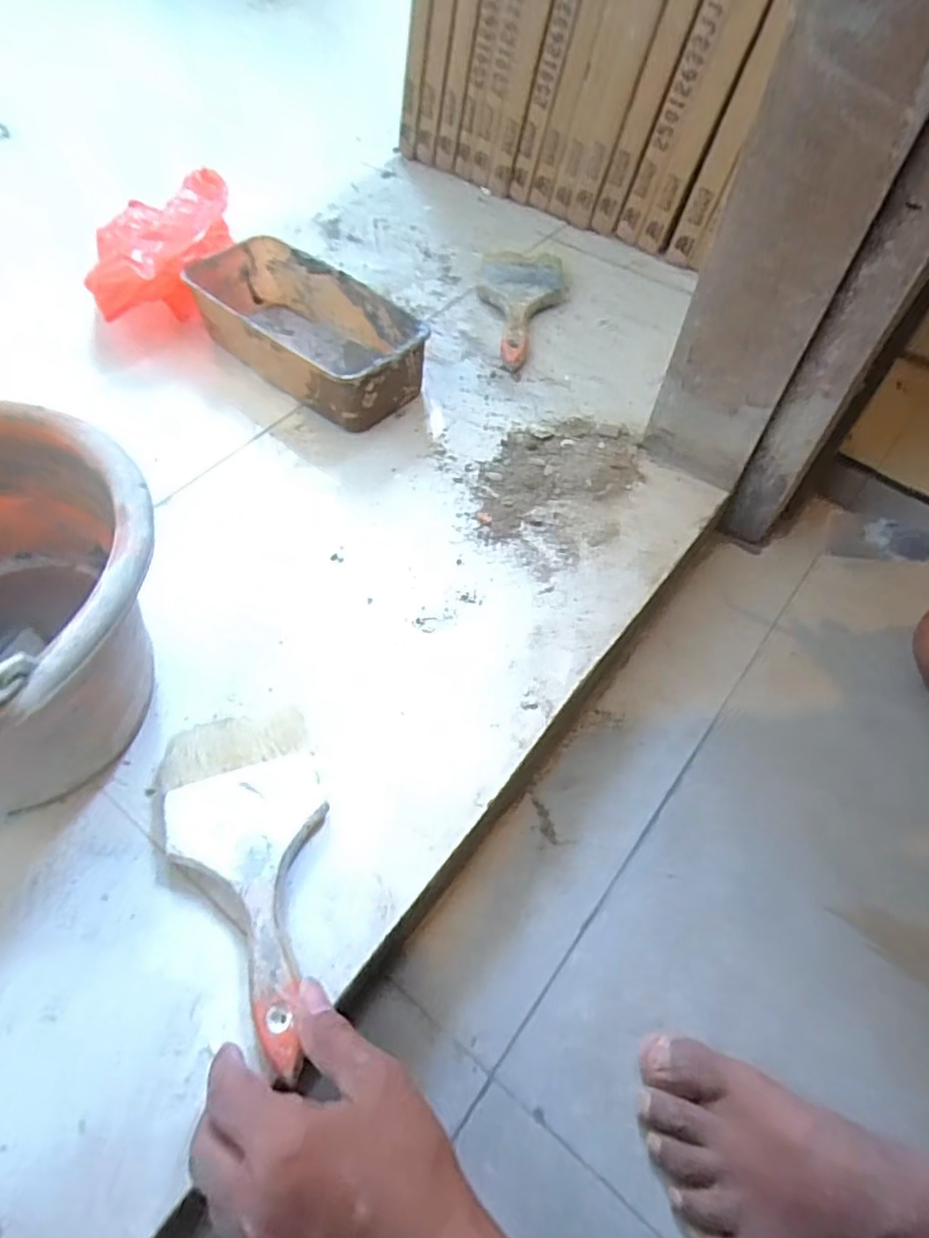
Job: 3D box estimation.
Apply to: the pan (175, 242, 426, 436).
[{"bbox_3d":[-0.161,-0.292,0.654,0.264,0.068,0.119,39,63,21],"label":"pan"}]

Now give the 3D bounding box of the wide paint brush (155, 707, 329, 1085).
[{"bbox_3d":[-0.126,0.150,0.384,0.093,0.012,0.200,-14,60,-11],"label":"wide paint brush"}]

